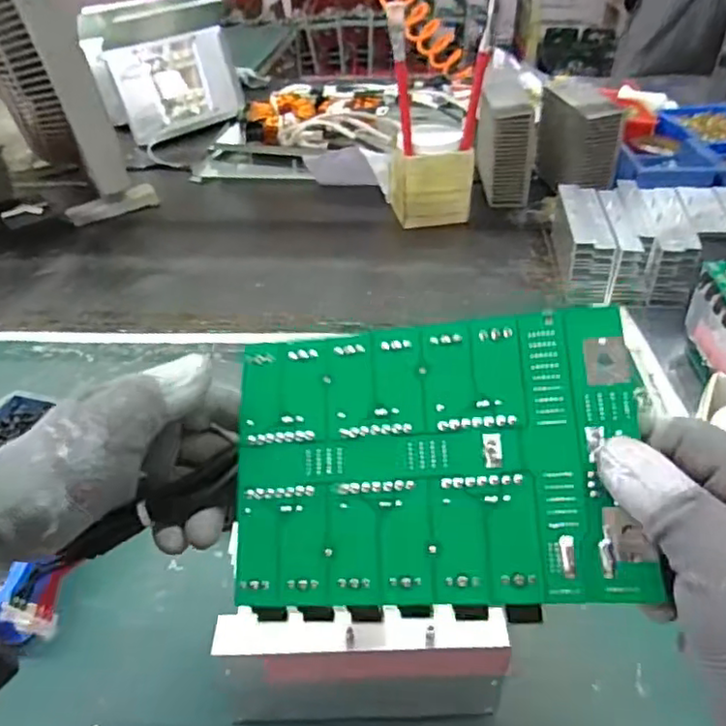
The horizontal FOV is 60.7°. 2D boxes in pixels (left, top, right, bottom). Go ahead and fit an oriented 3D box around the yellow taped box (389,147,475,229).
[{"bbox_3d":[0.104,-0.277,0.966,0.113,0.124,0.093,-5,39,-3],"label":"yellow taped box"}]

